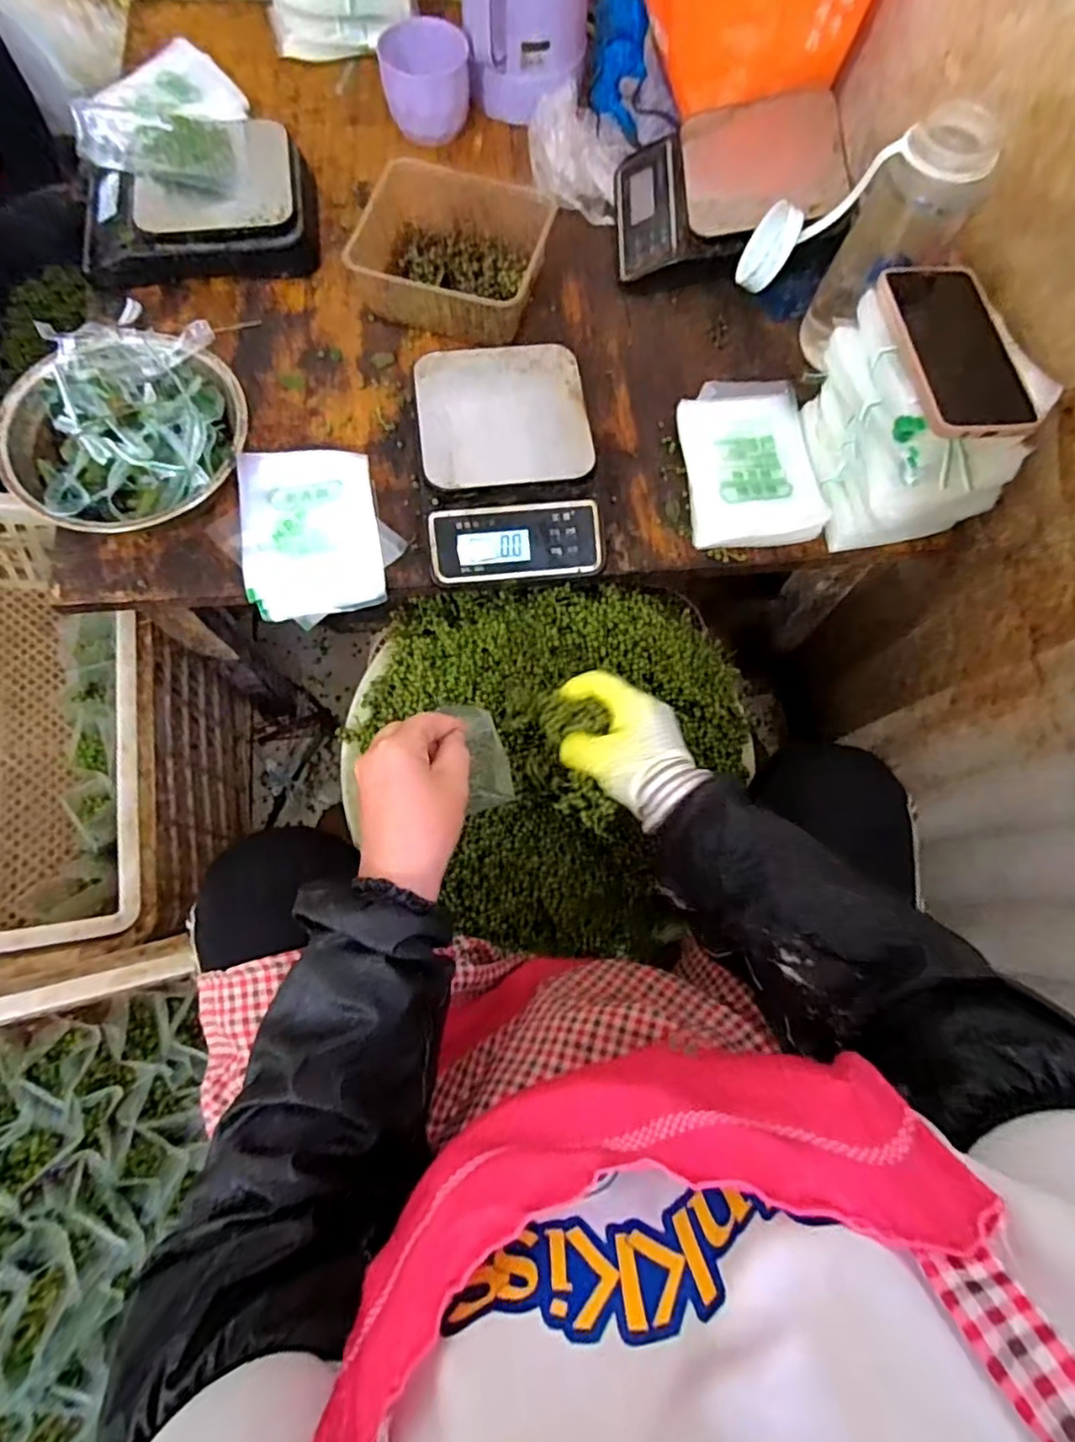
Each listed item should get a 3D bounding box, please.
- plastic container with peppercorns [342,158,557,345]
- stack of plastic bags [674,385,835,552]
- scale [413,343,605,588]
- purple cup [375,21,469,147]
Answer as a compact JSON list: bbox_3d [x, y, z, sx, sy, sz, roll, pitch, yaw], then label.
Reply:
[{"bbox_3d":[-0.083,-0.451,0.628,0.172,0.057,0.146,15,74,2],"label":"plastic container with peppercorns"},{"bbox_3d":[0.193,-0.236,0.595,0.113,0.032,0.160,-5,74,-4],"label":"stack of plastic bags"},{"bbox_3d":[-0.026,-0.227,0.571,0.146,0.058,0.208,-6,74,-4],"label":"scale"},{"bbox_3d":[-0.118,-0.681,0.694,0.093,0.075,0.086,1,74,-2],"label":"purple cup"}]

